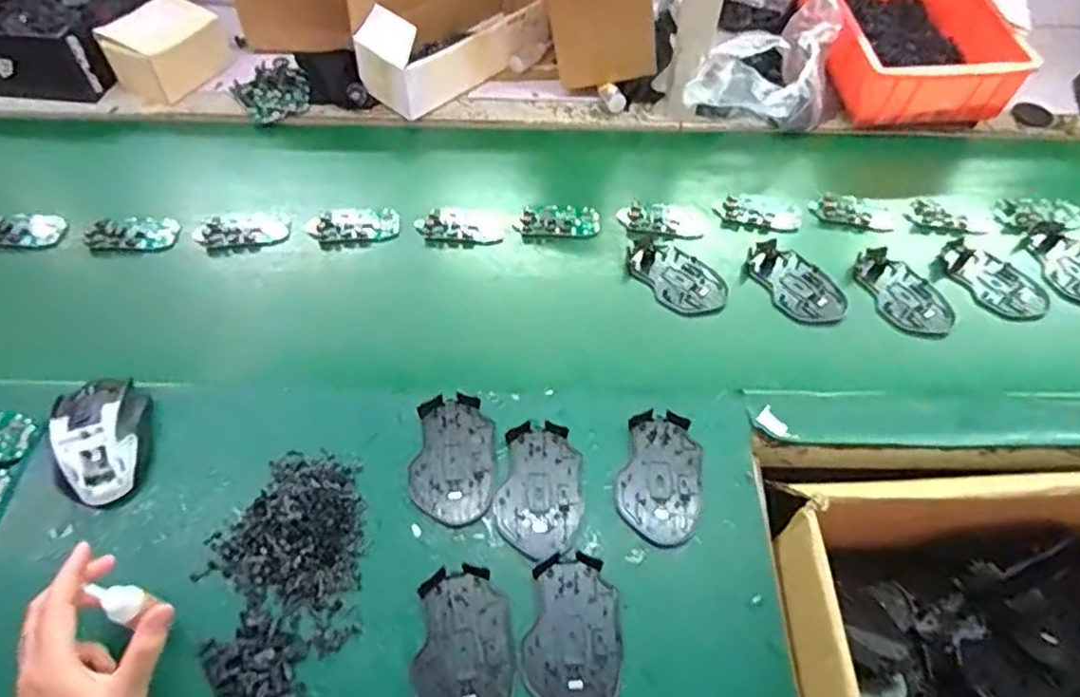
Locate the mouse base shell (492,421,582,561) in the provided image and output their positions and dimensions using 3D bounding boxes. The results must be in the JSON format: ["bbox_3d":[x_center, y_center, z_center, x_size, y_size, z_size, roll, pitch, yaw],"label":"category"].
[{"bbox_3d":[0.000,0.120,0.560,0.070,0.008,0.117,8,55,3],"label":"mouse base shell"}]

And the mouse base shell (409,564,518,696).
[{"bbox_3d":[-0.057,0.225,0.486,0.073,0.009,0.114,-5,55,-6],"label":"mouse base shell"}]

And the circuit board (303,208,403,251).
[{"bbox_3d":[-0.214,-0.139,0.743,0.103,0.016,0.050,-7,55,-7],"label":"circuit board"}]

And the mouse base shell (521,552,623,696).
[{"bbox_3d":[0.026,0.218,0.494,0.071,0.006,0.115,6,55,2],"label":"mouse base shell"}]

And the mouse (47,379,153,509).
[{"bbox_3d":[-0.373,0.077,0.554,0.071,0.043,0.110,-14,57,-12],"label":"mouse"}]

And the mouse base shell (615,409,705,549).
[{"bbox_3d":[0.107,0.111,0.568,0.072,0.012,0.116,9,55,4],"label":"mouse base shell"}]

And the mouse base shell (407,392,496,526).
[{"bbox_3d":[-0.076,0.095,0.573,0.071,0.009,0.115,2,55,-1],"label":"mouse base shell"}]

